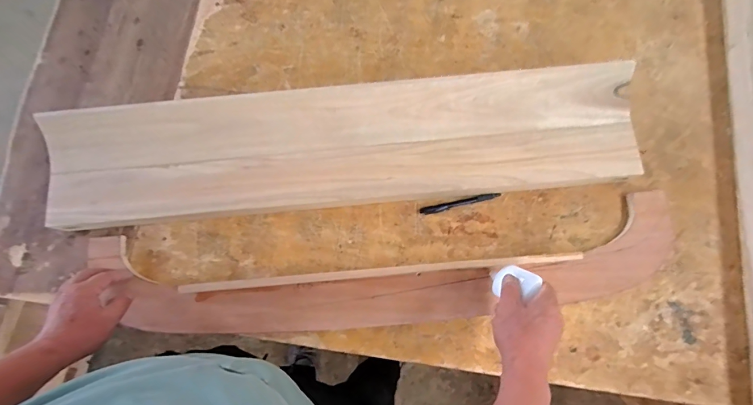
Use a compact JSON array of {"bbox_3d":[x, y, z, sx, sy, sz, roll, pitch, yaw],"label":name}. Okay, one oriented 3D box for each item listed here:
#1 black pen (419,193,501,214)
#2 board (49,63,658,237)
[{"bbox_3d":[0.134,0.000,0.614,0.129,0.013,0.013,-12,77,-2],"label":"black pen"},{"bbox_3d":[-0.048,-0.086,0.584,0.886,0.036,0.180,-5,90,-1],"label":"board"}]

